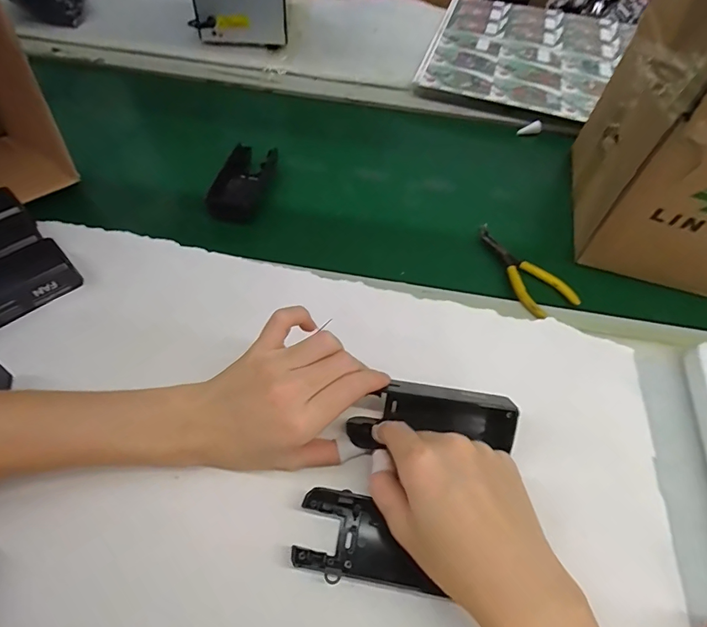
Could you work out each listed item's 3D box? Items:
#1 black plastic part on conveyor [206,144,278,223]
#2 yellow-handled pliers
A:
[{"bbox_3d":[-0.118,-0.138,0.463,0.050,0.028,0.111,12,57,6],"label":"black plastic part on conveyor"},{"bbox_3d":[0.168,-0.047,0.430,0.057,0.007,0.118,-17,59,-13],"label":"yellow-handled pliers"}]

